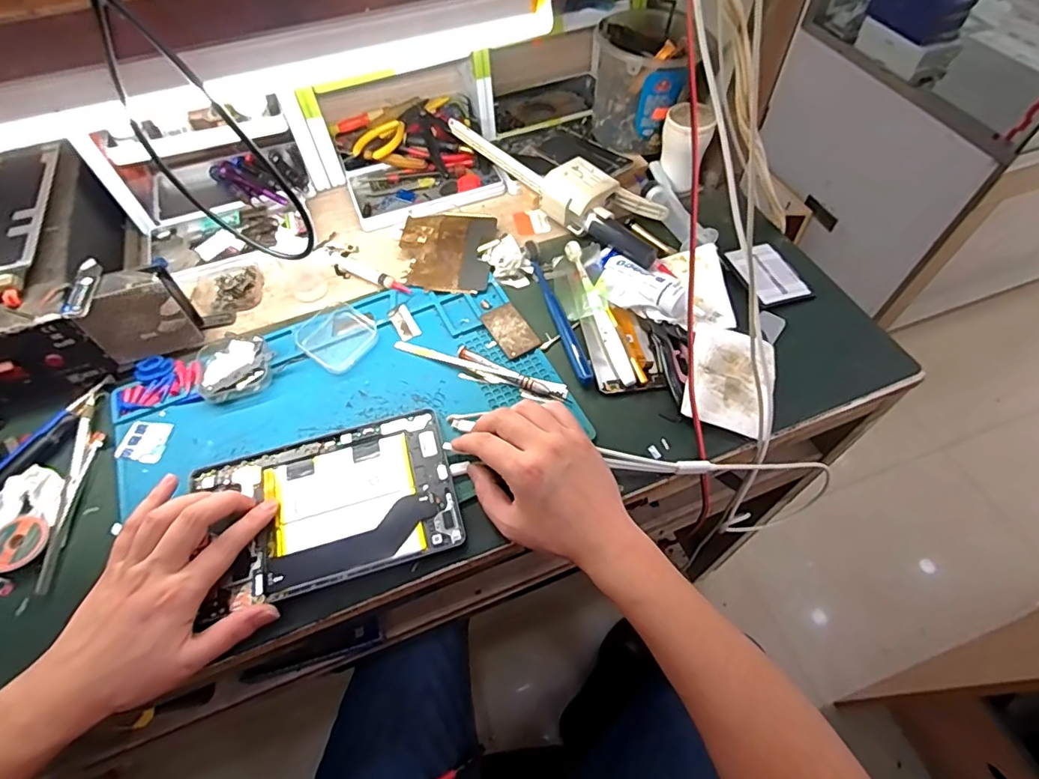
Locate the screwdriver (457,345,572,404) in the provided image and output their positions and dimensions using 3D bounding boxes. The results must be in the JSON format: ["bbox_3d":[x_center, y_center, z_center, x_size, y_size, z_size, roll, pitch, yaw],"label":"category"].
[{"bbox_3d":[-0.007,-0.012,0.484,0.112,0.014,0.011,23,61,16],"label":"screwdriver"}]

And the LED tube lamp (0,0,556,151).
[{"bbox_3d":[-0.239,-0.199,0.350,0.561,0.035,0.022,-18,58,-9],"label":"LED tube lamp"}]

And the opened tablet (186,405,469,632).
[{"bbox_3d":[-0.149,0.091,0.422,0.190,0.006,0.127,-15,58,-8],"label":"opened tablet"}]

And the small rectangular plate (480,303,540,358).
[{"bbox_3d":[-0.008,-0.058,0.520,0.036,0.006,0.060,-30,61,-16],"label":"small rectangular plate"}]

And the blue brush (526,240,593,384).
[{"bbox_3d":[0.036,-0.083,0.527,0.014,0.010,0.182,-14,58,-7],"label":"blue brush"}]

